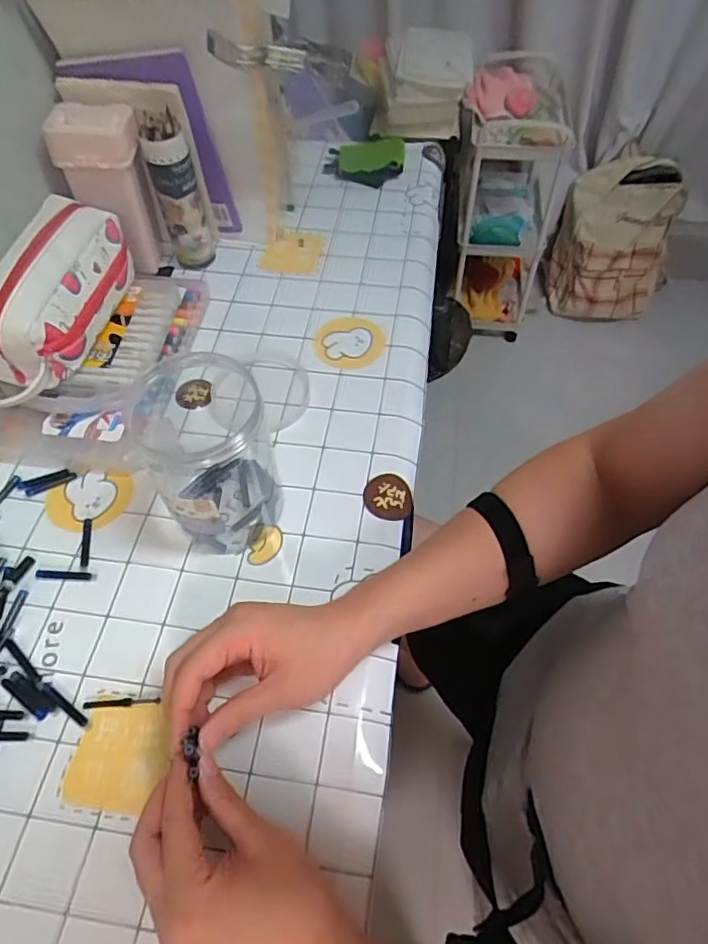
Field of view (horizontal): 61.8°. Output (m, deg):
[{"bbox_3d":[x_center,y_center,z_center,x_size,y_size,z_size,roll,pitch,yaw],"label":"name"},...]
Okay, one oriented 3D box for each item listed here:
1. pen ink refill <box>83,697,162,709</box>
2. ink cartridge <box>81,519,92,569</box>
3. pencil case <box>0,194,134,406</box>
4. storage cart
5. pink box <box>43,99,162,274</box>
[{"bbox_3d":[-0.175,0.174,0.447,0.058,0.004,0.006,-2,56,-2],"label":"pen ink refill"},{"bbox_3d":[-0.237,0.062,0.523,0.007,0.004,0.049,-8,57,-6],"label":"ink cartridge"},{"bbox_3d":[-0.286,-0.160,0.555,0.090,0.093,0.213,18,59,13],"label":"pencil case"},{"bbox_3d":[0.408,-0.731,1.556,0.253,0.548,0.511,16,59,12],"label":"storage cart"},{"bbox_3d":[-0.263,-0.310,0.665,0.082,0.168,0.067,1,56,1],"label":"pink box"}]

